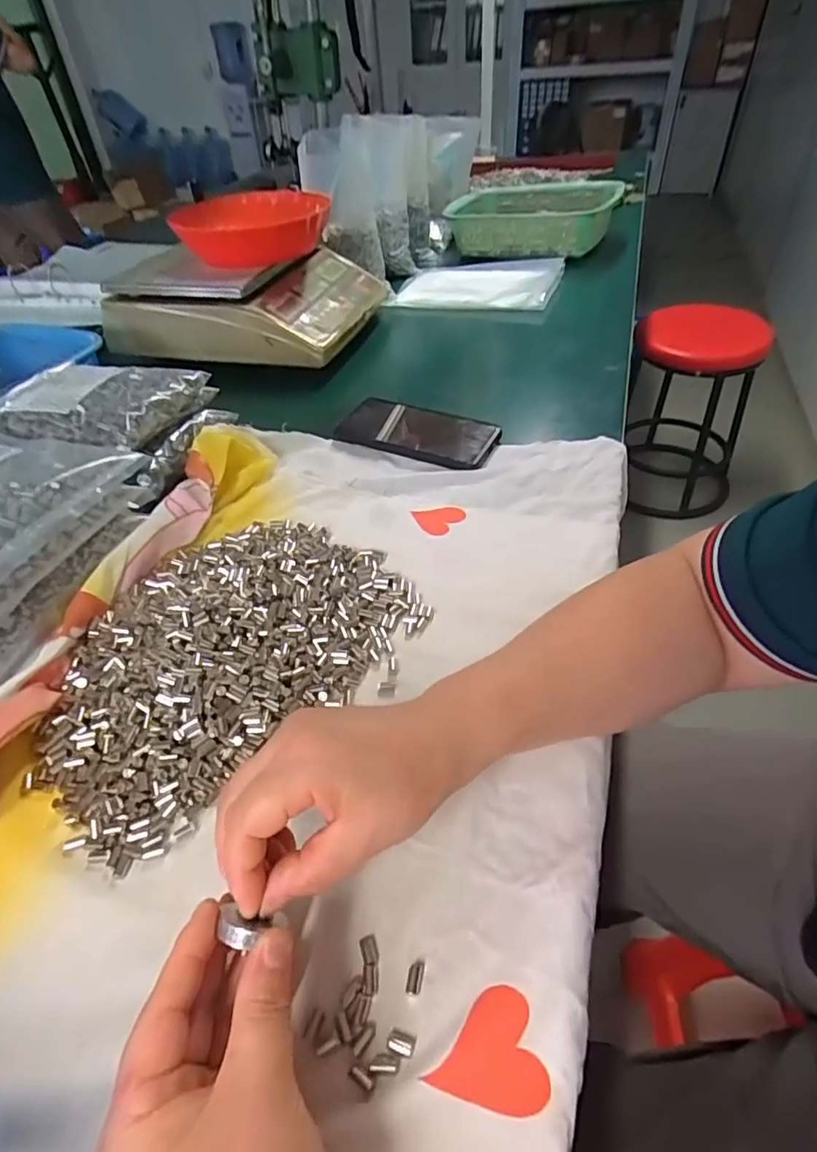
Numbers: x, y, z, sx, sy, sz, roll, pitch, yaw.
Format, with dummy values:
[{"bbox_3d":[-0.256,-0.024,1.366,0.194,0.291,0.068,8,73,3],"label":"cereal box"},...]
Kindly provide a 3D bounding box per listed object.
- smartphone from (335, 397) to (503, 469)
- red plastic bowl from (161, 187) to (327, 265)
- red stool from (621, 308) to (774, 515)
[{"bbox_3d":[0.010,-0.153,0.581,0.163,0.015,0.077,20,56,23],"label":"smartphone"},{"bbox_3d":[-0.200,-0.467,0.765,0.186,0.070,0.142,-4,44,1],"label":"red plastic bowl"},{"bbox_3d":[0.763,-0.452,1.547,0.314,0.507,0.348,22,50,24],"label":"red stool"}]

